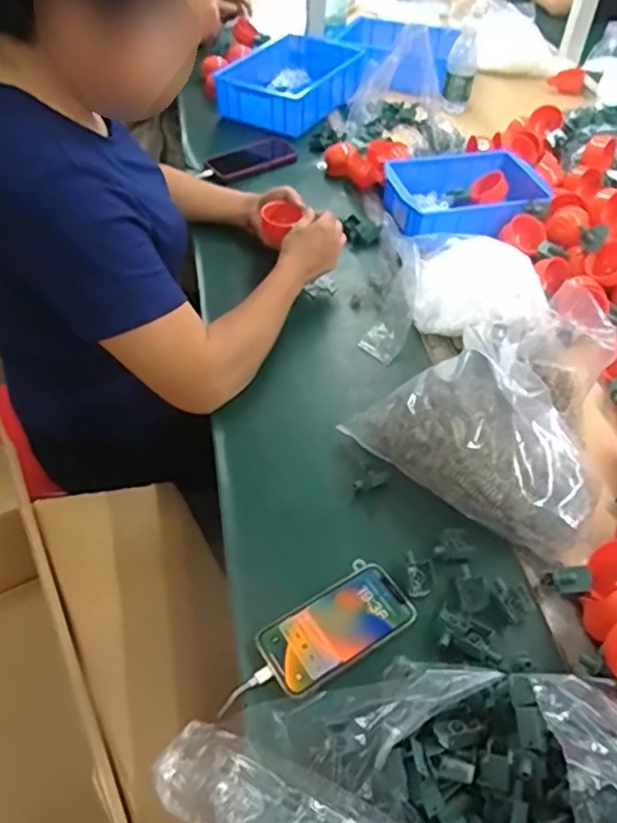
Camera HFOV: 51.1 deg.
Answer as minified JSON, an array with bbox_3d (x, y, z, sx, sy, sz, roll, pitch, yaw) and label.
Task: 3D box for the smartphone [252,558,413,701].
[{"bbox_3d":[0.028,0.208,0.625,0.147,0.008,0.077,-29,56,-25],"label":"smartphone"}]

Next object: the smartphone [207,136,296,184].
[{"bbox_3d":[-0.105,-0.480,1.221,0.185,0.017,0.088,-31,56,-26],"label":"smartphone"}]

